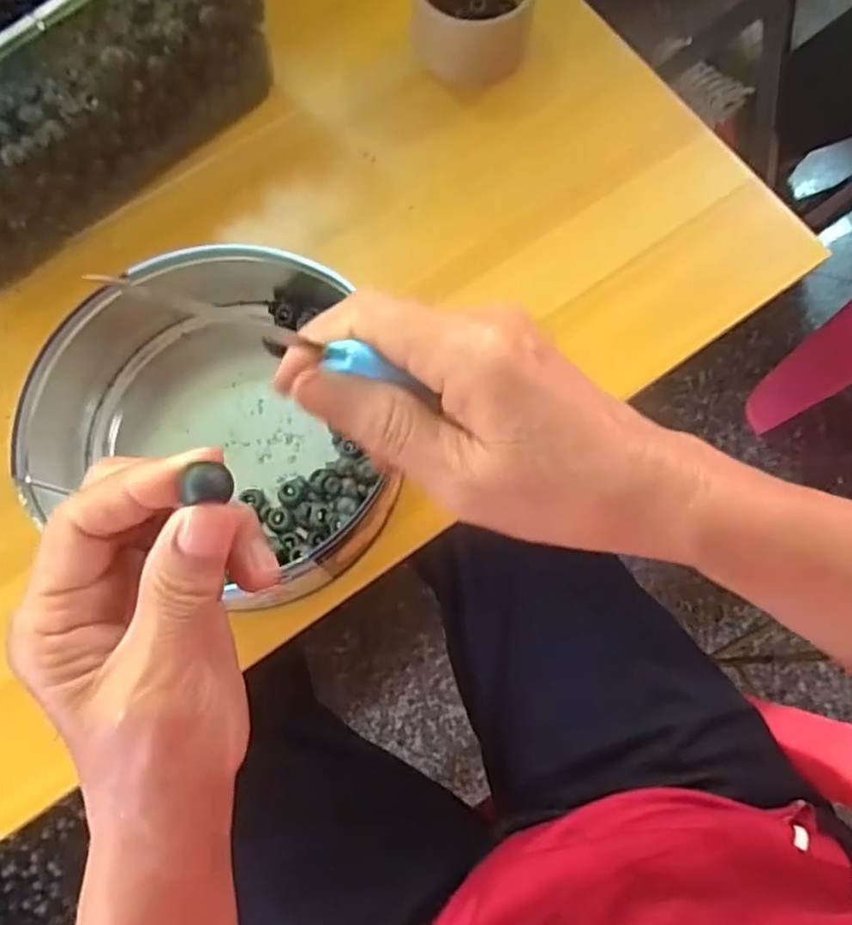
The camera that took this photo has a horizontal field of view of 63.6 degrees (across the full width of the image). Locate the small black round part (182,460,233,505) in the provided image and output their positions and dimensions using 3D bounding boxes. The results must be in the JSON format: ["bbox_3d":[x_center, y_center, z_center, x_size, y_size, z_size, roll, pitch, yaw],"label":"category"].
[{"bbox_3d":[-0.065,0.006,0.205,0.013,0.006,0.011,2,75,1],"label":"small black round part"}]

